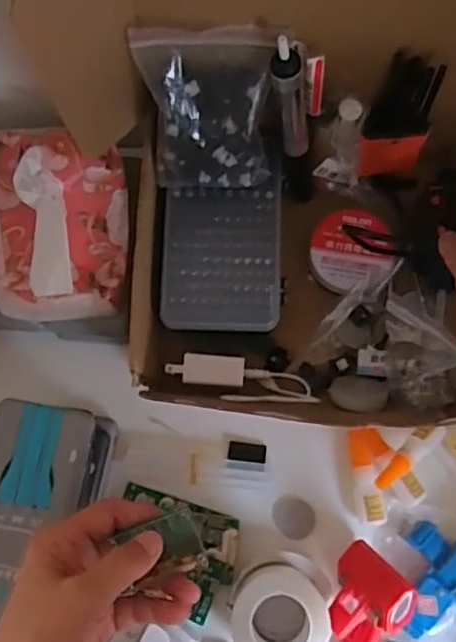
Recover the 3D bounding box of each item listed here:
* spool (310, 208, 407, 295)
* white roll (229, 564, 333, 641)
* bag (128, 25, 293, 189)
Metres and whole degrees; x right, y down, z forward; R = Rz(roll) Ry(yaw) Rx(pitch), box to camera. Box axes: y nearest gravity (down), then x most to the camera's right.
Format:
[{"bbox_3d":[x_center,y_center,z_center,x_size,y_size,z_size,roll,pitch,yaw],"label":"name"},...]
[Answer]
[{"bbox_3d":[0.102,-0.056,0.499,0.072,0.028,0.063,-17,78,-2],"label":"spool"},{"bbox_3d":[0.035,0.205,0.431,0.062,0.059,0.061,0,77,2],"label":"white roll"},{"bbox_3d":[-0.014,-0.140,0.422,0.084,0.126,0.031,-3,52,-1],"label":"bag"}]

